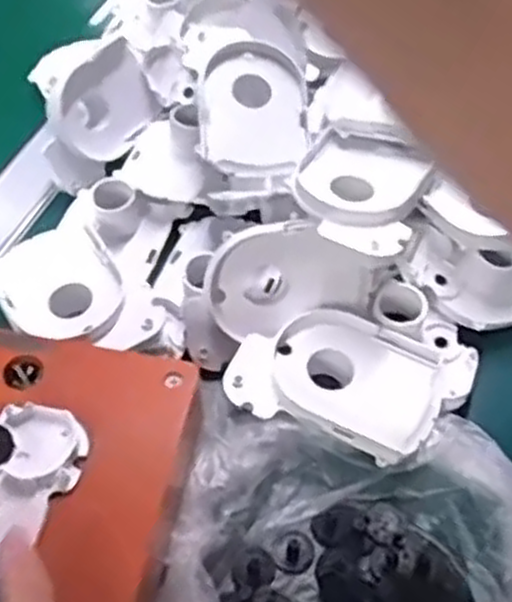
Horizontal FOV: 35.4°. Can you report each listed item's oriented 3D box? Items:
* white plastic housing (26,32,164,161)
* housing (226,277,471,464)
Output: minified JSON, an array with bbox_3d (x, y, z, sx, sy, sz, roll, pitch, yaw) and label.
[{"bbox_3d":[-0.108,-0.131,0.521,0.042,0.063,0.078,14,49,42],"label":"white plastic housing"},{"bbox_3d":[0.053,0.032,0.417,0.110,0.026,0.097,21,57,14],"label":"housing"}]

